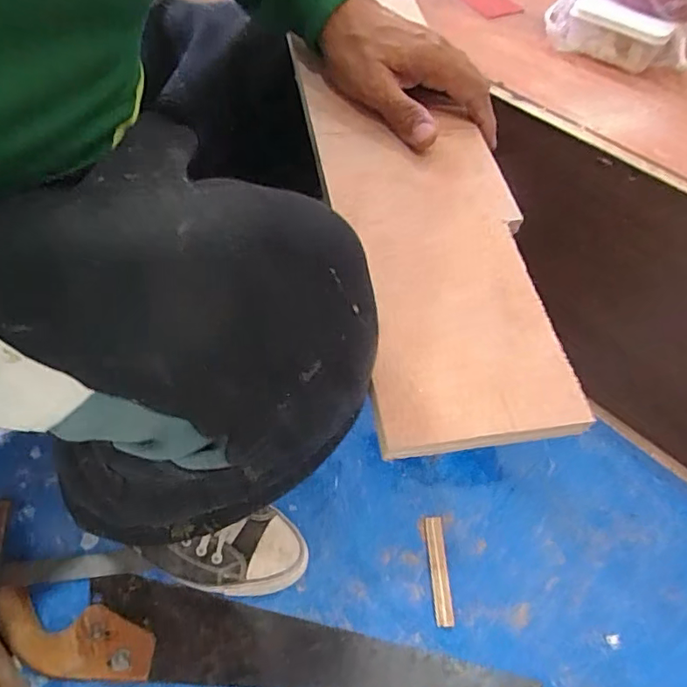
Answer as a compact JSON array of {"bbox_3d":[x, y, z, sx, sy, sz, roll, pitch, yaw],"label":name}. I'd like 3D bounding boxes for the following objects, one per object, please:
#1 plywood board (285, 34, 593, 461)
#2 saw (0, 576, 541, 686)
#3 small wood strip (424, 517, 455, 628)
[{"bbox_3d":[0.055,-0.089,0.376,0.130,0.018,0.337,-6,59,-12],"label":"plywood board"},{"bbox_3d":[-0.075,0.302,0.545,0.538,0.035,0.089,6,49,-2],"label":"saw"},{"bbox_3d":[0.111,0.263,0.624,0.021,0.007,0.121,2,49,-5],"label":"small wood strip"}]

